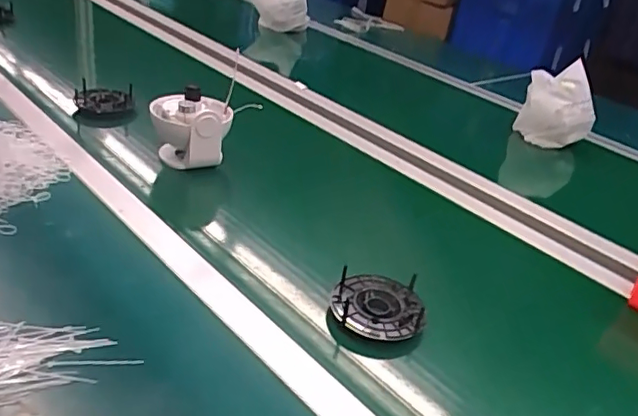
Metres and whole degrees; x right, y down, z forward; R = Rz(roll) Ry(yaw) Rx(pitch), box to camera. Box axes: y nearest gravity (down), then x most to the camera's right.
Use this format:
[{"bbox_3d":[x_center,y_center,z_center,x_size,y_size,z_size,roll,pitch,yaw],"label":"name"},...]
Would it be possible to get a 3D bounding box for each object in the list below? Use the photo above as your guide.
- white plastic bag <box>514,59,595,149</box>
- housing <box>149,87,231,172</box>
[{"bbox_3d":[0.470,-0.197,1.138,0.137,0.144,0.084,2,31,-13],"label":"white plastic bag"},{"bbox_3d":[-0.189,-0.109,0.858,0.116,0.111,0.110,2,31,-13],"label":"housing"}]

